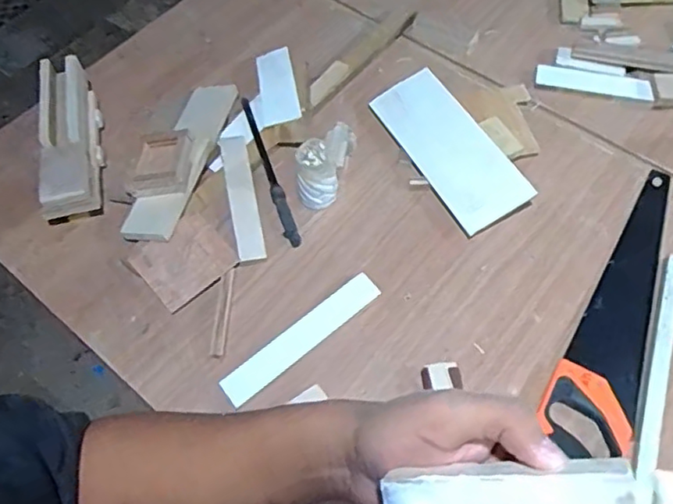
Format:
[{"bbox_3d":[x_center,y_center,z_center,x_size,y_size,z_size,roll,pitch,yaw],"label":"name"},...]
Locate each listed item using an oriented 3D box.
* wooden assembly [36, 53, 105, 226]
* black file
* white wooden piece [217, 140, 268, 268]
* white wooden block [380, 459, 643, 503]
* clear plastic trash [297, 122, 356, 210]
[{"bbox_3d":[-0.444,-0.190,1.007,0.085,0.084,0.304,-14,60,-4],"label":"wooden assembly"},{"bbox_3d":[-0.117,-0.142,1.002,0.021,0.024,0.316,-19,61,-7],"label":"black file"},{"bbox_3d":[-0.149,-0.088,0.950,0.043,0.010,0.226,-9,65,-11],"label":"white wooden piece"},{"bbox_3d":[0.071,0.104,0.257,0.103,0.012,0.022,-13,57,24],"label":"white wooden block"},{"bbox_3d":[-0.016,-0.155,0.963,0.062,0.092,0.156,13,62,11],"label":"clear plastic trash"}]

